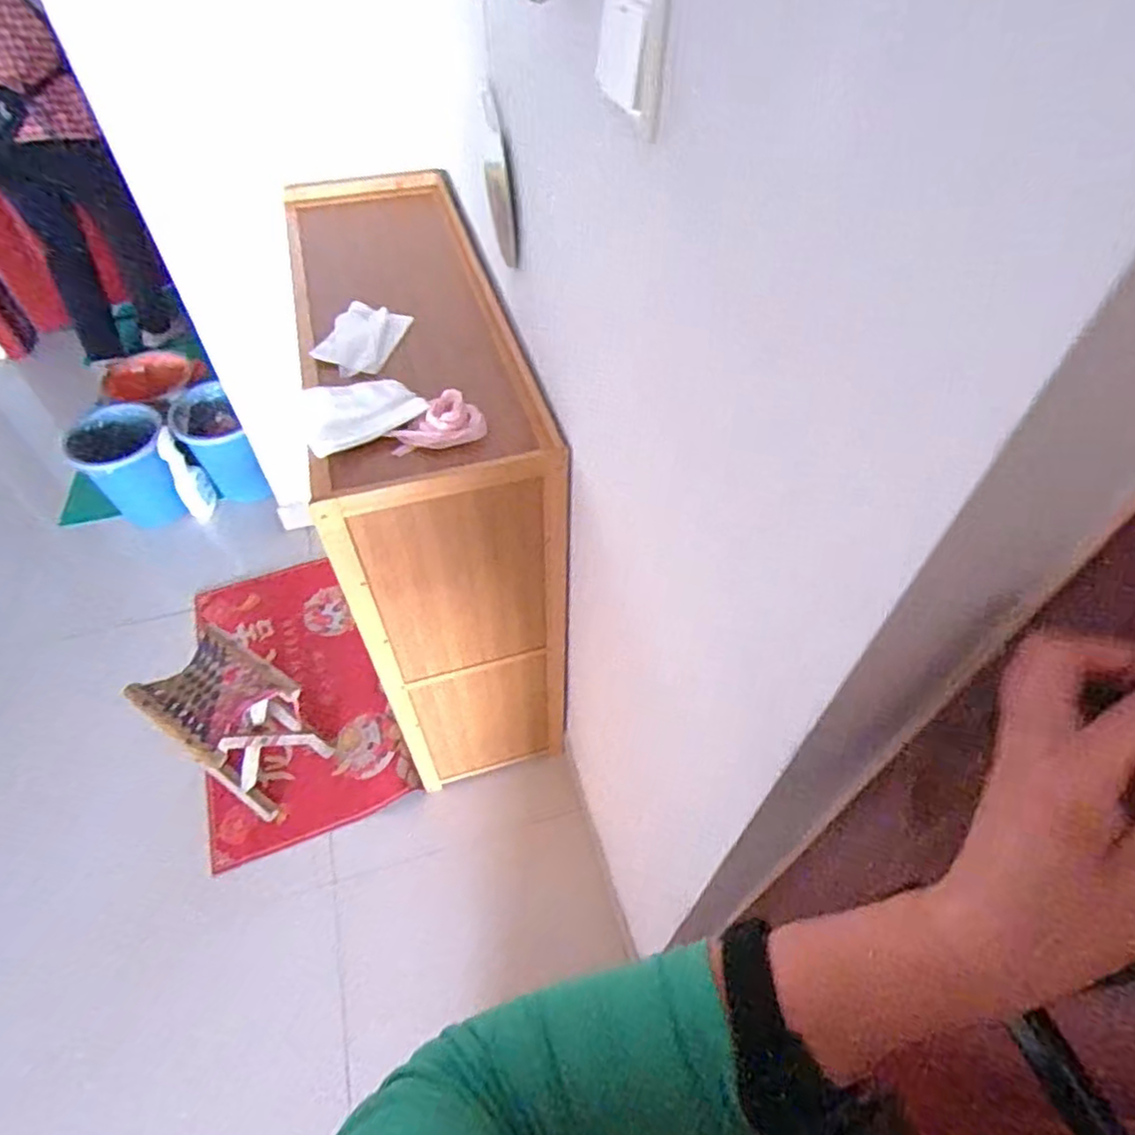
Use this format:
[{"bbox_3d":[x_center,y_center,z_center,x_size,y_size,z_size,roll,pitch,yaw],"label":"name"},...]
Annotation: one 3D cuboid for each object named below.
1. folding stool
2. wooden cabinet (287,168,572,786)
[{"bbox_3d":[-0.700,0.335,1.435,0.325,0.316,0.227,29,57,20],"label":"folding stool"},{"bbox_3d":[-0.269,-0.196,1.394,0.317,0.823,0.954,-12,53,-9],"label":"wooden cabinet"}]

